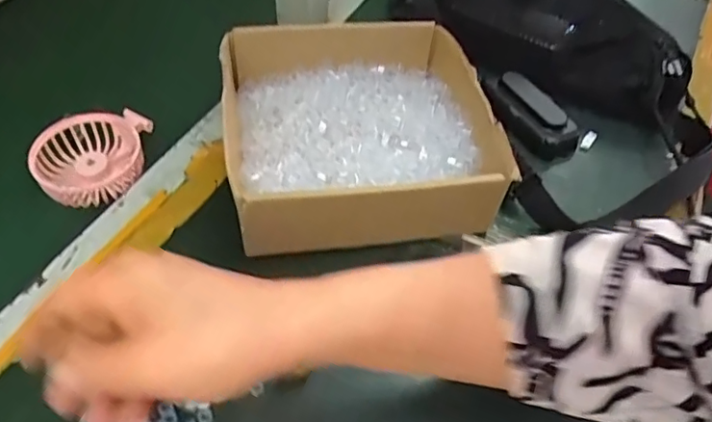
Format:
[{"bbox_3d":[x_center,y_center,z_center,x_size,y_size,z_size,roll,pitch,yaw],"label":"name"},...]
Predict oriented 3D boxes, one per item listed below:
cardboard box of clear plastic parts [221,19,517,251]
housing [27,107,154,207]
[{"bbox_3d":[-0.001,-0.069,0.491,0.212,0.072,0.207,-5,51,-10],"label":"cardboard box of clear plastic parts"},{"bbox_3d":[-0.227,-0.049,0.502,0.101,0.032,0.082,-33,60,-28],"label":"housing"}]

